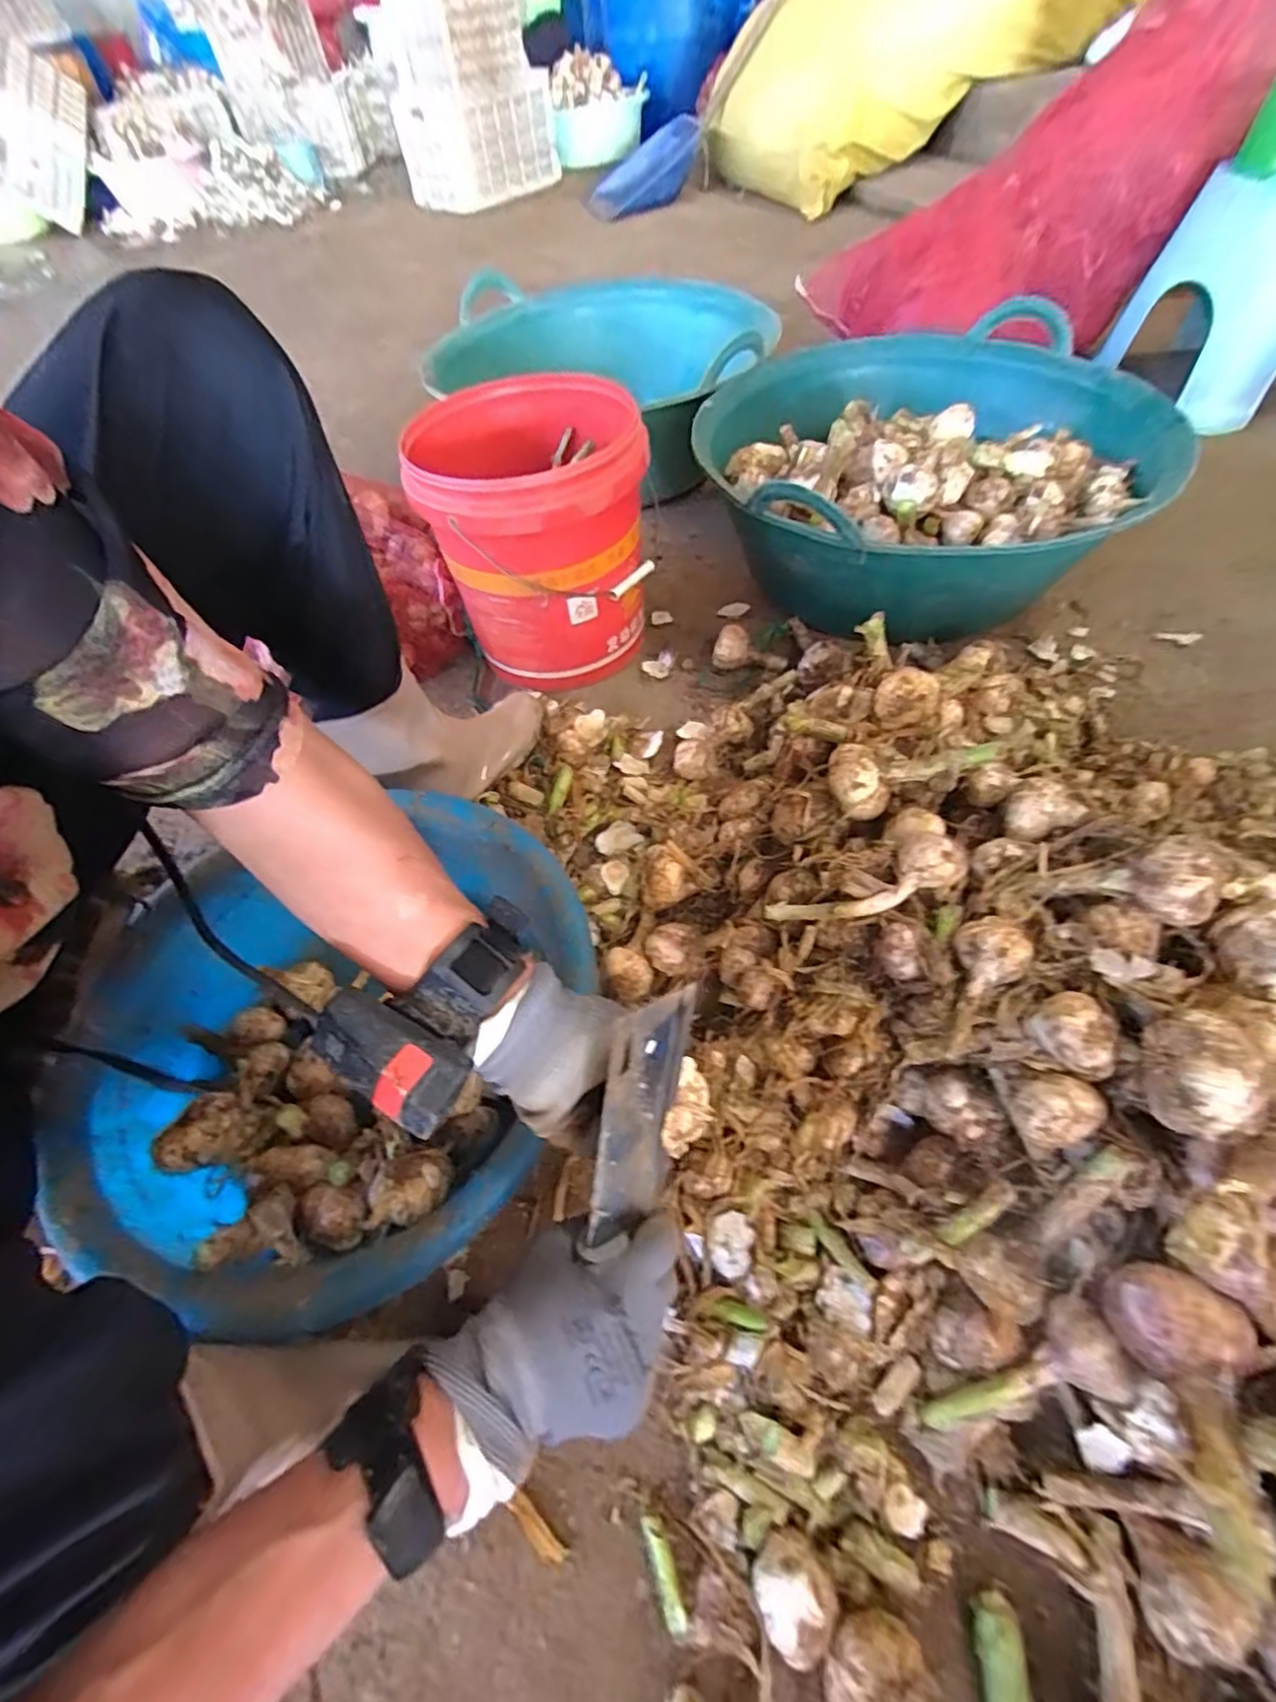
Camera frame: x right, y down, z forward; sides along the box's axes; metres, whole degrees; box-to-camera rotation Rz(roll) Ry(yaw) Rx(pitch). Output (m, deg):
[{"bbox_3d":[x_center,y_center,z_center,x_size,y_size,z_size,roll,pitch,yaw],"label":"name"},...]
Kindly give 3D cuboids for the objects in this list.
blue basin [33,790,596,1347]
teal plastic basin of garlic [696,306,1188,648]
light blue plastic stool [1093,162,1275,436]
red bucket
[{"bbox_3d":[-0.198,0.144,0.461,0.338,0.109,0.320,-3,55,4],"label":"blue basin"},{"bbox_3d":[0.356,-0.455,0.806,0.545,0.211,0.532,-3,55,4],"label":"teal plastic basin of garlic"},{"bbox_3d":[0.984,-0.889,1.013,0.258,0.288,0.335,-23,56,-11],"label":"light blue plastic stool"},{"bbox_3d":[-0.116,-0.375,0.750,0.231,0.251,0.270,-13,55,-4],"label":"red bucket"}]

